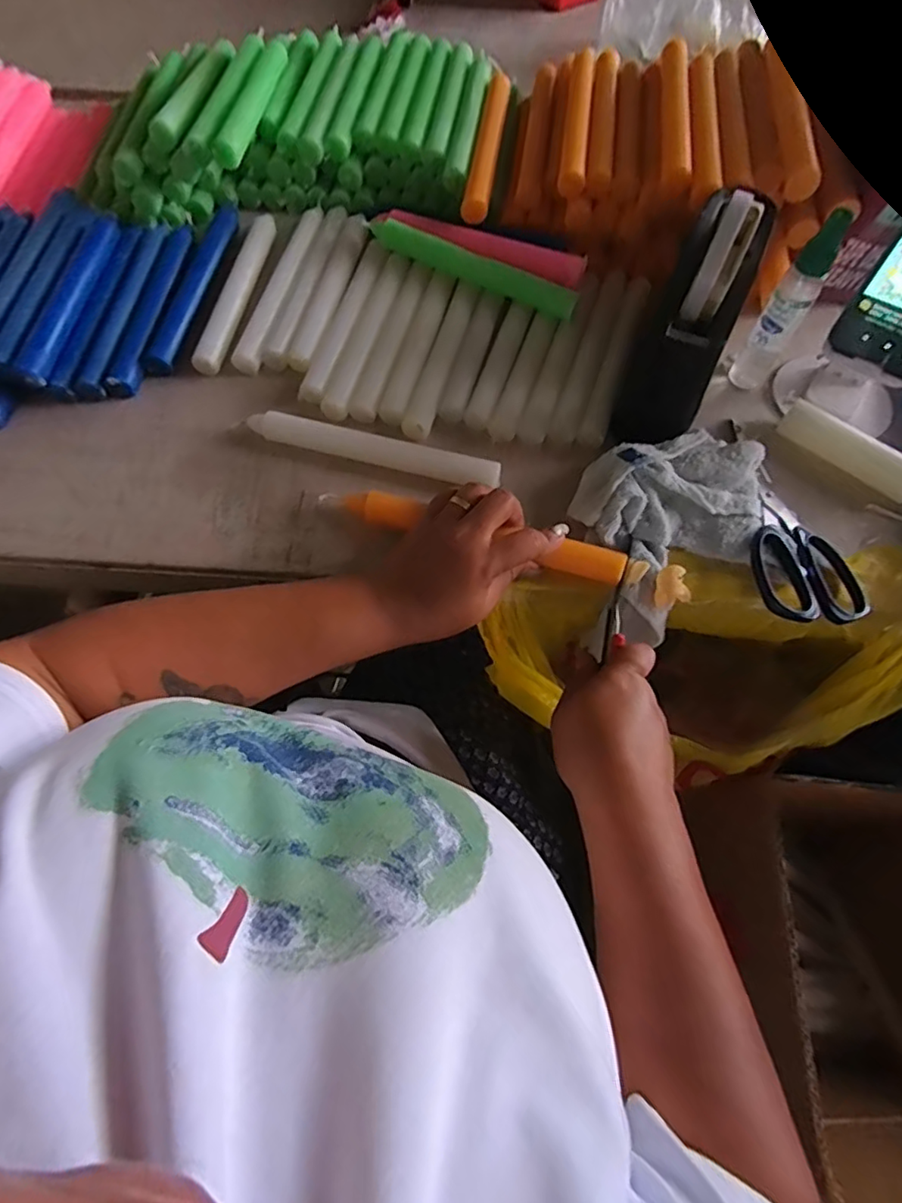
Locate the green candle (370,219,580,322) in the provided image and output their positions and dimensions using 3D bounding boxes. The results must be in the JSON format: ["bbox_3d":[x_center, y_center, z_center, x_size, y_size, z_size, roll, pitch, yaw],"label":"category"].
[{"bbox_3d":[0.020,-0.299,0.504,0.207,0.019,0.027,31,69,12],"label":"green candle"}]

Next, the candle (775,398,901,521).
[{"bbox_3d":[0.312,-0.106,0.430,0.126,0.029,0.030,42,72,16],"label":"candle"}]

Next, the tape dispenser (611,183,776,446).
[{"bbox_3d":[0.176,-0.205,0.411,0.058,0.125,0.158,23,69,12],"label":"tape dispenser"}]

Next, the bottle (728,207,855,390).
[{"bbox_3d":[0.253,-0.219,0.426,0.026,0.128,0.029,37,71,15],"label":"bottle"}]

